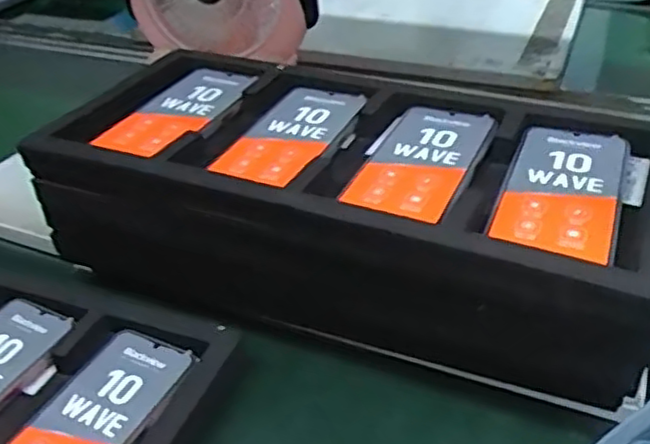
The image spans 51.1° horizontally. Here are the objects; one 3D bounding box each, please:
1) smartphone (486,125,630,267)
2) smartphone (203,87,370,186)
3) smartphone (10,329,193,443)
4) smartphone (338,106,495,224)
[{"bbox_3d":[0.170,-0.025,0.484,0.075,0.005,0.163,13,39,21],"label":"smartphone"},{"bbox_3d":[-0.027,-0.074,0.573,0.075,0.011,0.154,13,39,22],"label":"smartphone"},{"bbox_3d":[-0.172,0.145,0.481,0.075,0.012,0.168,15,40,24],"label":"smartphone"},{"bbox_3d":[0.074,-0.048,0.527,0.076,0.008,0.159,14,39,23],"label":"smartphone"}]

